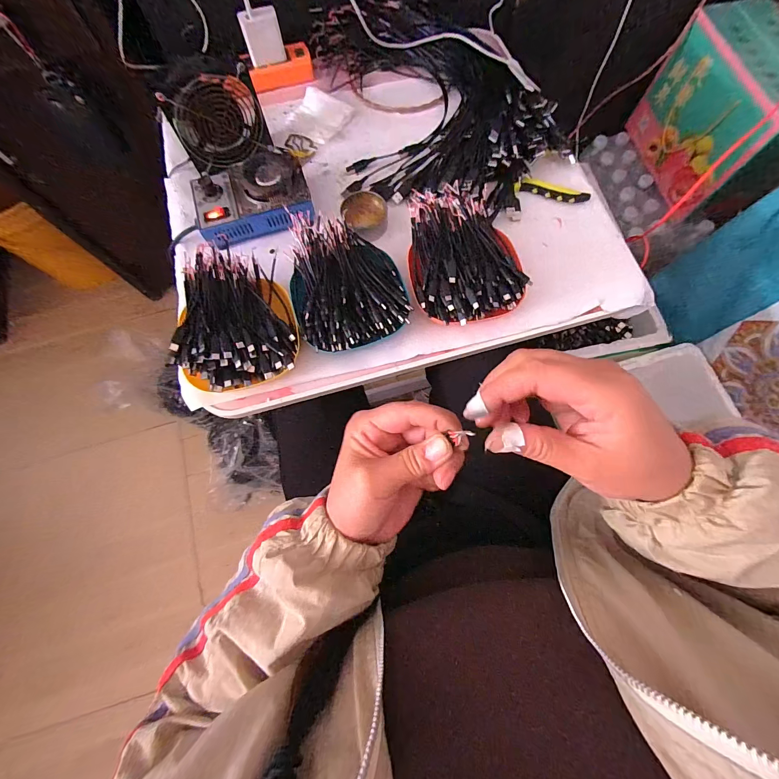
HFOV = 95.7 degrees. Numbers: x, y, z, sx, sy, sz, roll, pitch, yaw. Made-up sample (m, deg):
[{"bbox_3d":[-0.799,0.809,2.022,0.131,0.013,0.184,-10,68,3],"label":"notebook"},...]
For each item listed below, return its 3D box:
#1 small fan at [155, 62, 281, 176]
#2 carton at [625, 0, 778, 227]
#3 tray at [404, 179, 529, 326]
[{"bbox_3d":[-0.234,-0.369,0.485,0.118,0.095,0.032,-26,75,-7],"label":"small fan"},{"bbox_3d":[0.720,-0.583,0.763,0.171,0.229,0.323,-9,74,-2],"label":"carton"},{"bbox_3d":[0.088,-0.171,0.439,0.128,0.045,0.181,-13,74,-3],"label":"tray"}]

